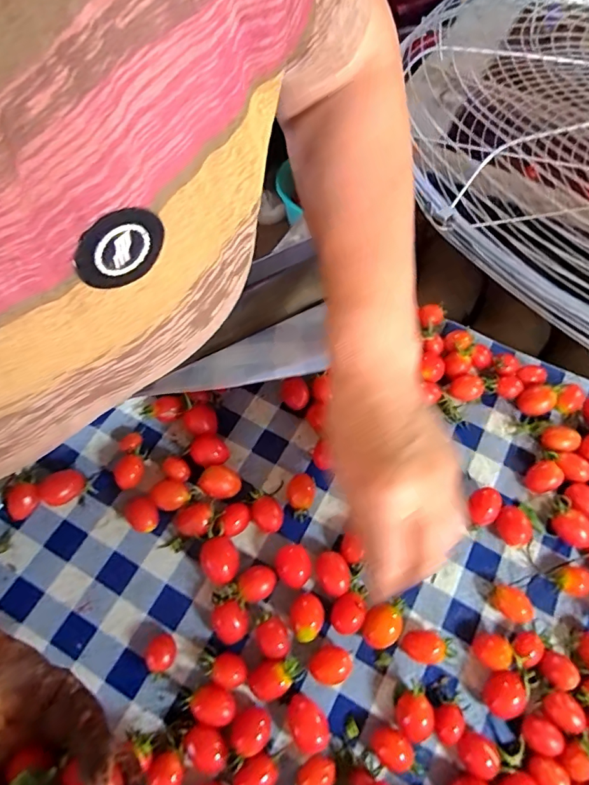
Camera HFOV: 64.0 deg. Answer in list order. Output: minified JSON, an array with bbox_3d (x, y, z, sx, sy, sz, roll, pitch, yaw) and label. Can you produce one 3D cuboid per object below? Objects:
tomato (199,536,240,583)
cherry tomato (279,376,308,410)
[{"bbox_3d":[-0.056,0.127,0.358,0.027,0.019,0.031,-28,70,-12],"label":"tomato"},{"bbox_3d":[0.001,0.002,0.422,0.021,0.020,0.028,-24,70,-11],"label":"cherry tomato"}]

